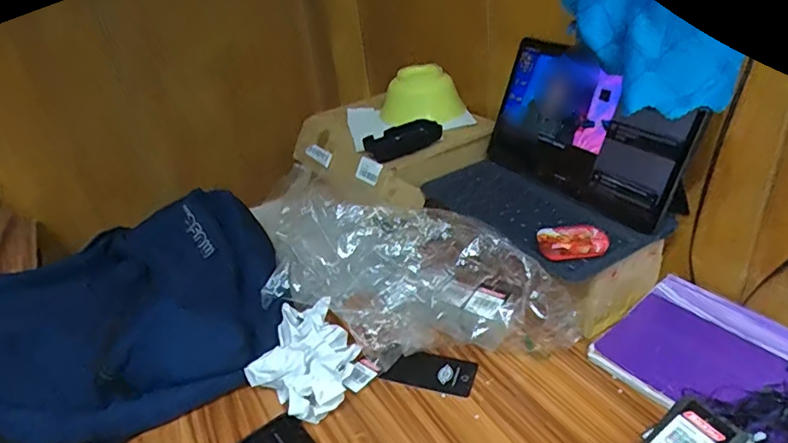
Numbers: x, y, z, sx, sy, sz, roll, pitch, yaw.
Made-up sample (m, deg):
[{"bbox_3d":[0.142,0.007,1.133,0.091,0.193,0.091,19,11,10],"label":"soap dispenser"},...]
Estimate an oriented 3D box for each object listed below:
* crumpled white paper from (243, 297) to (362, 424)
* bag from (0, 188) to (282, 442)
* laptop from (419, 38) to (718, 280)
[{"bbox_3d":[-0.090,0.151,0.571,0.111,0.056,0.133,-1,31,11],"label":"crumpled white paper"},{"bbox_3d":[-0.362,0.113,0.626,0.408,0.104,0.305,-14,31,-13],"label":"bag"},{"bbox_3d":[0.171,-0.079,0.610,0.178,0.155,0.269,-23,34,-25],"label":"laptop"}]

